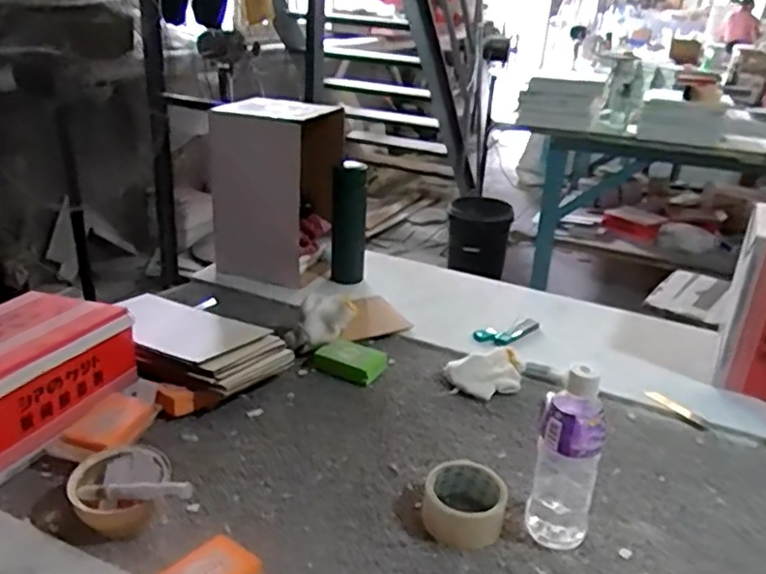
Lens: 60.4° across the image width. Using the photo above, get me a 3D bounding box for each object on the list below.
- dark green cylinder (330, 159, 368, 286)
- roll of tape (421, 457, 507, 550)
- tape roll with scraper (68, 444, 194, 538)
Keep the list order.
[{"bbox_3d":[-0.063,-0.121,1.245,0.066,0.229,0.053,3,25,-3],"label":"dark green cylinder"},{"bbox_3d":[0.091,0.240,0.731,0.087,0.045,0.091,4,25,-2],"label":"roll of tape"},{"bbox_3d":[-0.269,0.216,0.687,0.103,0.073,0.125,-11,29,-29],"label":"tape roll with scraper"}]

